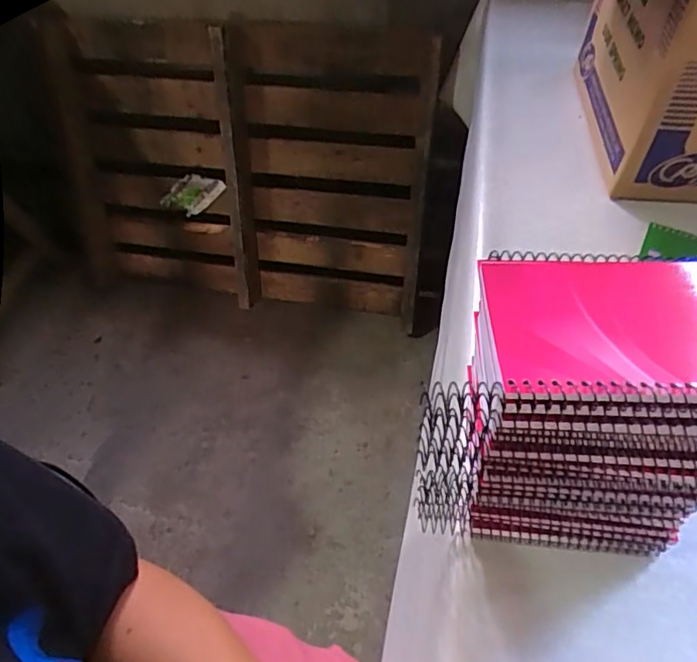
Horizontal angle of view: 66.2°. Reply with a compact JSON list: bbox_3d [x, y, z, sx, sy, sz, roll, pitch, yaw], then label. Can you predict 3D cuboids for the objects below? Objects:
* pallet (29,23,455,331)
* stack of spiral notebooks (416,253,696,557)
[{"bbox_3d":[-0.251,-0.421,1.464,1.090,0.728,0.131,9,35,9],"label":"pallet"},{"bbox_3d":[0.128,0.056,0.327,0.150,0.187,0.088,4,50,6],"label":"stack of spiral notebooks"}]

